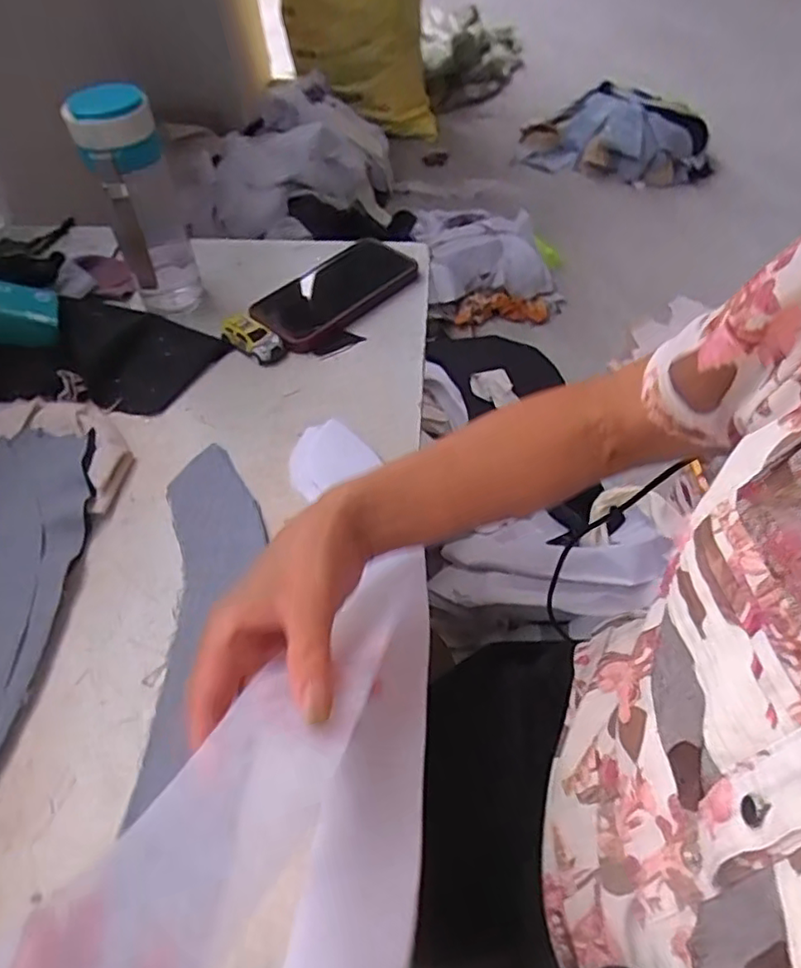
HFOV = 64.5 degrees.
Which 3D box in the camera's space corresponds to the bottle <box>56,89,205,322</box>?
[{"bbox_3d":[-0.228,-0.243,0.563,0.067,0.179,0.070,-18,55,-13],"label":"bottle"}]

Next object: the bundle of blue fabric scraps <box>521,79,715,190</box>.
[{"bbox_3d":[0.531,-0.874,1.594,0.450,0.145,0.264,9,55,9],"label":"bundle of blue fabric scraps"}]

